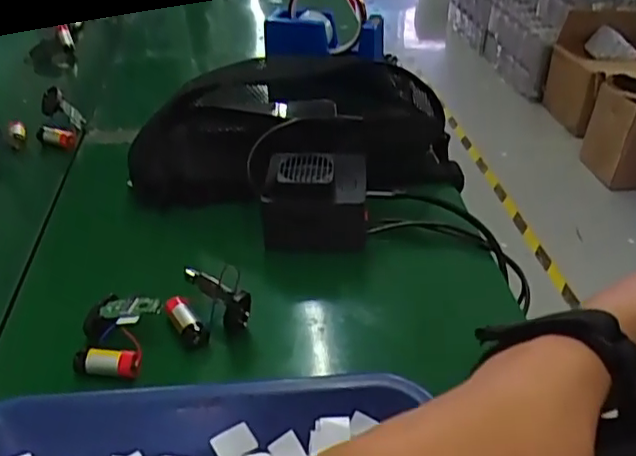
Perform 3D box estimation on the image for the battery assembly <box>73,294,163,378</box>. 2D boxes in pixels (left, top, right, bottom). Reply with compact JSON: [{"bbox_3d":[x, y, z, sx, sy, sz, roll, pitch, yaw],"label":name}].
[{"bbox_3d":[-0.124,0.061,0.377,0.047,0.028,0.056,9,37,10],"label":"battery assembly"}]

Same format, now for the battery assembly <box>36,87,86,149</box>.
[{"bbox_3d":[-0.257,-0.111,0.608,0.035,0.047,0.039,4,36,3],"label":"battery assembly"}]

